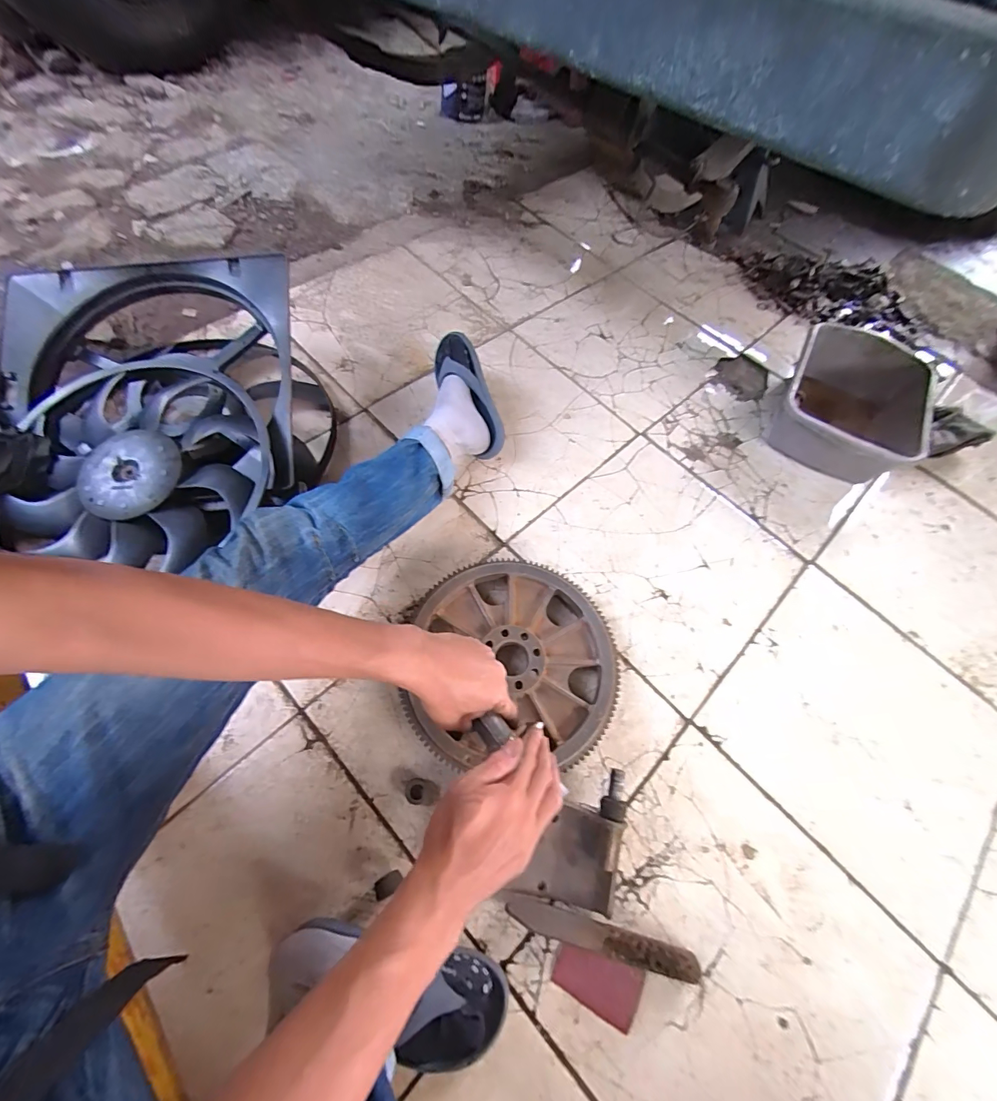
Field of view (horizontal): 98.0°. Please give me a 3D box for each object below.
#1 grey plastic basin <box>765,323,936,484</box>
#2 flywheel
[{"bbox_3d":[0.732,-0.300,0.914,0.264,0.131,0.321,33,67,13],"label":"grey plastic basin"},{"bbox_3d":[0.028,0.164,0.661,0.285,0.064,0.292,0,64,-3],"label":"flywheel"}]

